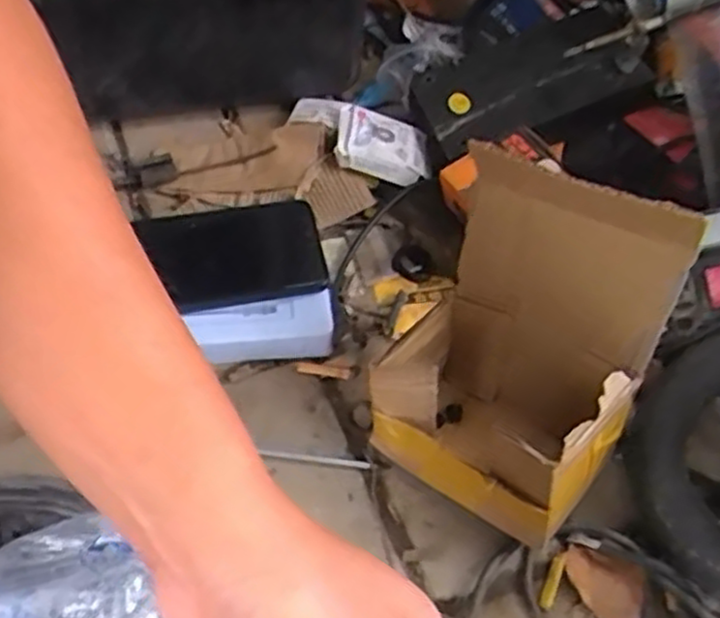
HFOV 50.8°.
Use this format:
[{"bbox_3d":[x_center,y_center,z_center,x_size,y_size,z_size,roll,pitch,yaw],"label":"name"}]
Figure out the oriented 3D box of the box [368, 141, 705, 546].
[{"bbox_3d":[0.090,0.032,0.445,0.144,0.188,0.122,31,58,16],"label":"box"}]

